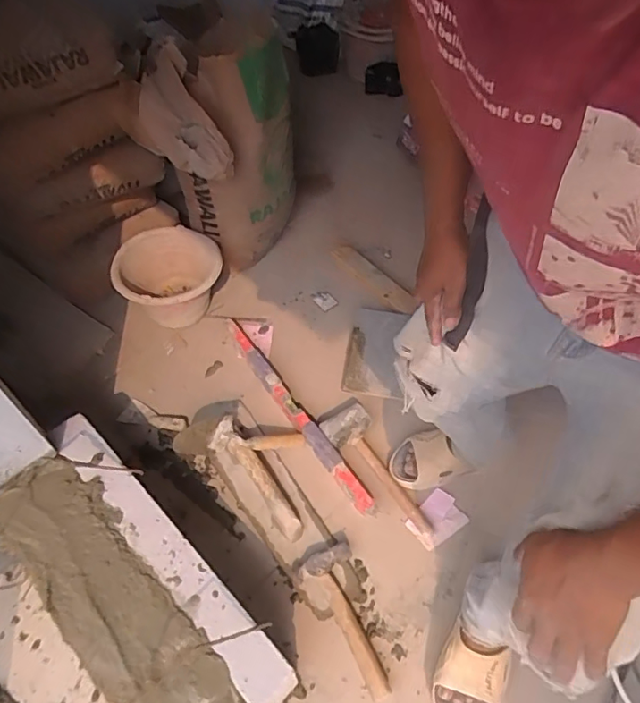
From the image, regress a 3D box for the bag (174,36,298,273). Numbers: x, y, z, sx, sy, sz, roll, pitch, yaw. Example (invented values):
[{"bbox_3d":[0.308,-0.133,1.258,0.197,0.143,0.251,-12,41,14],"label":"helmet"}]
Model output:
[{"bbox_3d":[-0.200,-0.466,1.316,0.180,0.507,0.301,25,57,17],"label":"bag"}]

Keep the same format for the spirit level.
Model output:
[{"bbox_3d":[-0.062,0.130,1.203,0.034,0.054,0.564,-31,60,-18],"label":"spirit level"}]

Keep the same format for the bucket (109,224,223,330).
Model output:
[{"bbox_3d":[-0.362,-0.167,1.350,0.252,0.197,0.256,0,54,0],"label":"bucket"}]

